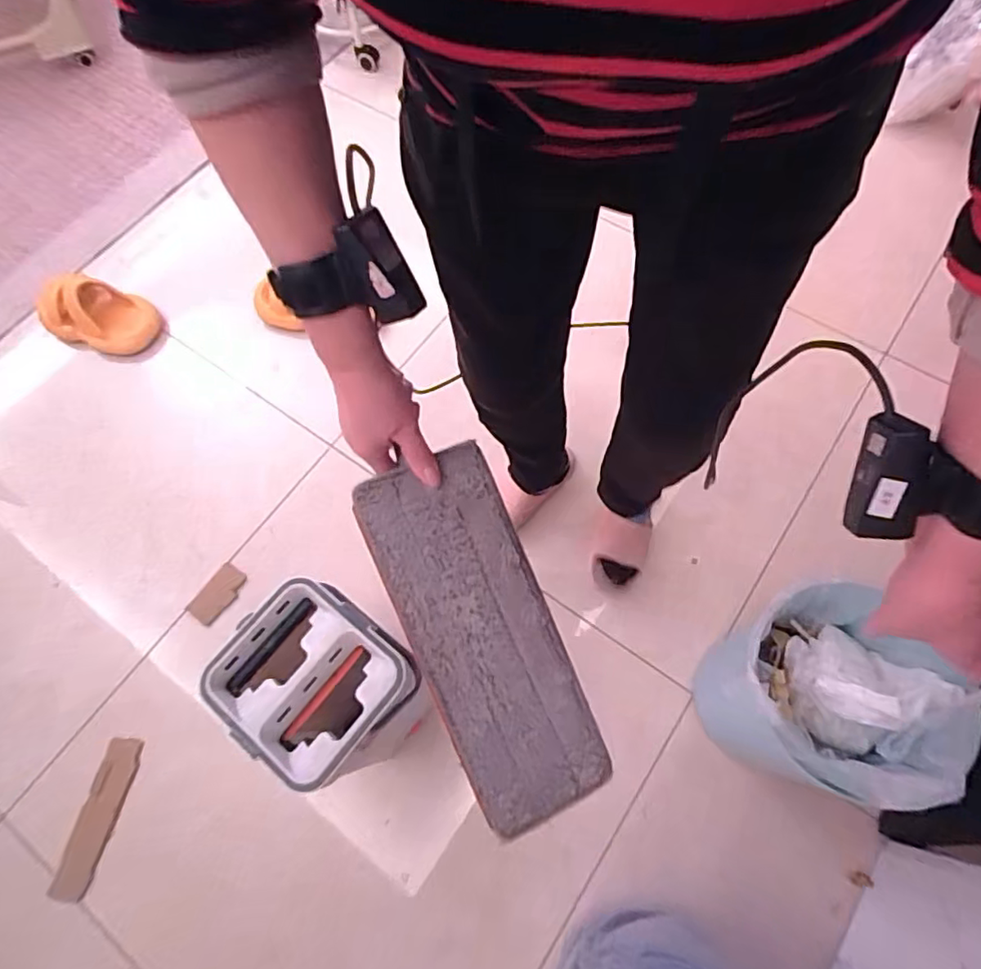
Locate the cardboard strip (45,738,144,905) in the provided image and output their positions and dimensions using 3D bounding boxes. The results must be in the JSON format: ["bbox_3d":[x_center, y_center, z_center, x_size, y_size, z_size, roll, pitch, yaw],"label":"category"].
[{"bbox_3d":[-0.624,0.528,0.939,0.063,0.007,0.224,8,59,-1],"label":"cardboard strip"}]

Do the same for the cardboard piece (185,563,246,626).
[{"bbox_3d":[-0.506,0.203,1.091,0.061,0.009,0.107,25,65,18],"label":"cardboard piece"}]

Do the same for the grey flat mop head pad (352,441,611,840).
[{"bbox_3d":[-0.003,0.131,0.493,0.115,0.010,0.314,-23,93,-13],"label":"grey flat mop head pad"}]

